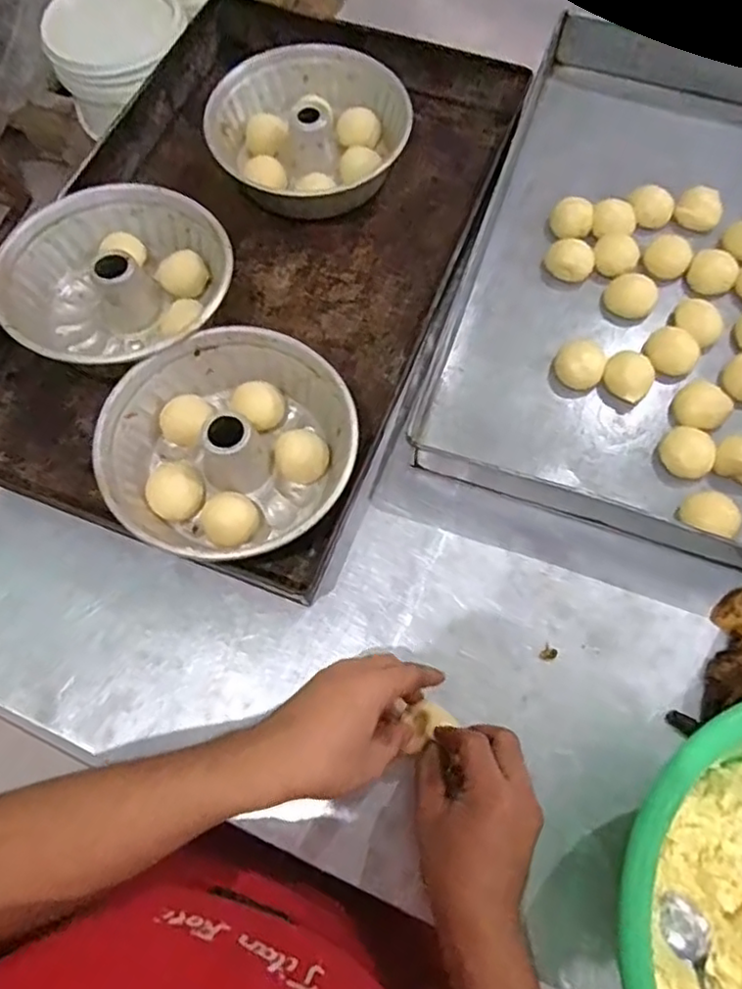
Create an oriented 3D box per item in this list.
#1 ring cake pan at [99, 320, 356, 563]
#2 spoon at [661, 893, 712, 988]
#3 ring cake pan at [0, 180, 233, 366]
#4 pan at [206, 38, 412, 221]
[{"bbox_3d":[-0.124,-0.040,0.571,0.211,0.072,0.209,0,68,1],"label":"ring cake pan"},{"bbox_3d":[0.229,0.337,0.417,0.031,0.015,0.126,-16,69,-6],"label":"spoon"},{"bbox_3d":[-0.244,-0.208,0.635,0.215,0.076,0.206,0,68,1],"label":"ring cake pan"},{"bbox_3d":[-0.065,-0.417,0.715,0.209,0.075,0.196,0,68,1],"label":"pan"}]

